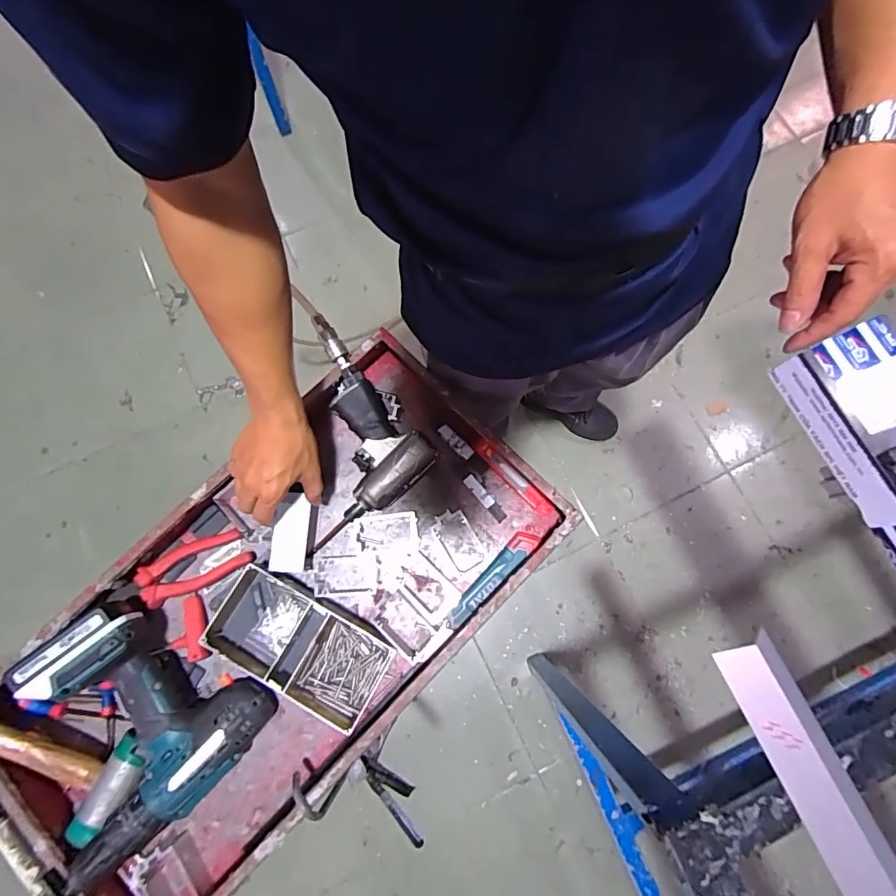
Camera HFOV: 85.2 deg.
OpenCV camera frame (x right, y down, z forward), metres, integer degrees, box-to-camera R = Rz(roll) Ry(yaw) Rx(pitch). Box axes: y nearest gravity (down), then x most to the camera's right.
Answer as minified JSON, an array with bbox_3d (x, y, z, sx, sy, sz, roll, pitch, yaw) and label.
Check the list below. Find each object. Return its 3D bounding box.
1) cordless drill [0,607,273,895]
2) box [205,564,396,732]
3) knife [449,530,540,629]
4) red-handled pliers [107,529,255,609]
[{"bbox_3d":[-0.352,0.303,0.532,0.227,0.107,0.227,-44,80,-9],"label":"cordless drill"},{"bbox_3d":[-0.175,0.232,0.577,0.206,0.040,0.111,27,78,6],"label":"box"},{"bbox_3d":[0.054,0.163,0.605,0.028,0.018,0.148,42,80,9],"label":"knife"},{"bbox_3d":[-0.330,0.152,0.608,0.161,0.025,0.061,-22,78,-5],"label":"red-handled pliers"}]

